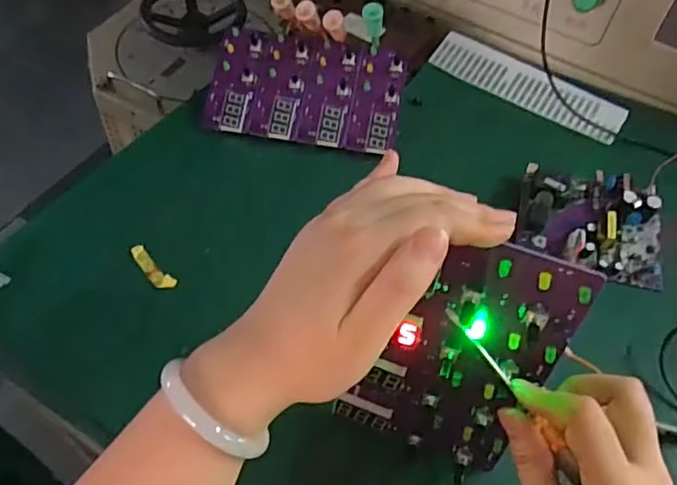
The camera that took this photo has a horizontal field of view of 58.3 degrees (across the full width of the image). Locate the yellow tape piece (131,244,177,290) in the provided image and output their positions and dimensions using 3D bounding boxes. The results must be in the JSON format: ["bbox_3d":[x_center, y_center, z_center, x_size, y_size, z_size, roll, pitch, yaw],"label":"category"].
[{"bbox_3d":[-0.154,0.021,0.498,0.051,0.006,0.015,39,60,23],"label":"yellow tape piece"}]

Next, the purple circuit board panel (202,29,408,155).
[{"bbox_3d":[-0.031,-0.148,0.593,0.184,0.011,0.107,9,75,4],"label":"purple circuit board panel"}]

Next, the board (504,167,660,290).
[{"bbox_3d":[0.223,-0.028,0.533,0.122,0.034,0.118,13,53,6],"label":"board"}]

